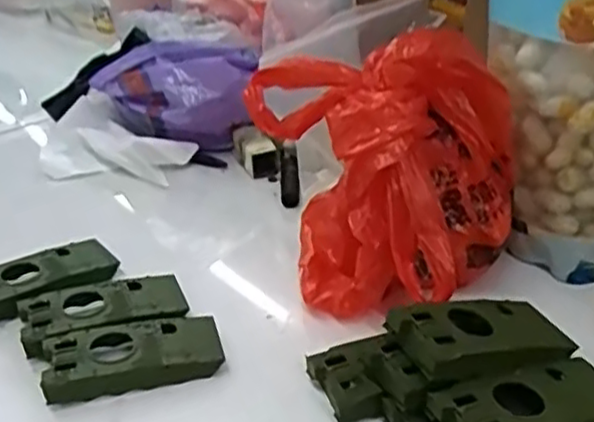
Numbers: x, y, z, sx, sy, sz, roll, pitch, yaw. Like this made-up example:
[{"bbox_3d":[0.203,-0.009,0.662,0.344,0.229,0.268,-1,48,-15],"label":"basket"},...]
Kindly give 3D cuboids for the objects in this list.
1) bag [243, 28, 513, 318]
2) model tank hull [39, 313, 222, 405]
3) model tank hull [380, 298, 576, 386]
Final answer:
[{"bbox_3d":[0.048,-0.025,0.464,0.164,0.154,0.096,10,33,21],"label":"bag"},{"bbox_3d":[-0.099,0.088,0.441,0.102,0.020,0.047,-10,31,-13],"label":"model tank hull"},{"bbox_3d":[0.103,0.069,0.400,0.103,0.021,0.047,-1,26,-30],"label":"model tank hull"}]

